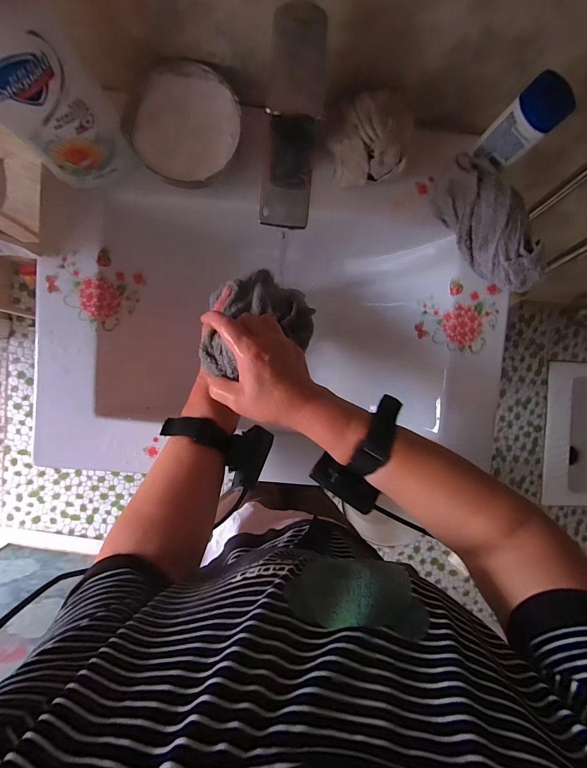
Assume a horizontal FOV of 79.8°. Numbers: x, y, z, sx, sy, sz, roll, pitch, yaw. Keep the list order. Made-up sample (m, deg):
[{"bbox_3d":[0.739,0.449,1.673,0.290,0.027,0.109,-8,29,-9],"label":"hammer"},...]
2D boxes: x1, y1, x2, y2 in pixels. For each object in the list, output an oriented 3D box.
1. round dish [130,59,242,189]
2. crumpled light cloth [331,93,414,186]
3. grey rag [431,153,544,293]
[{"bbox_3d":[-0.115,-0.286,0.388,0.111,0.024,0.129,13,91,-4],"label":"round dish"},{"bbox_3d":[0.088,-0.274,0.397,0.082,0.057,0.067,-5,93,-3],"label":"crumpled light cloth"},{"bbox_3d":[0.231,-0.185,0.415,0.069,0.058,0.169,-26,93,-2],"label":"grey rag"}]

